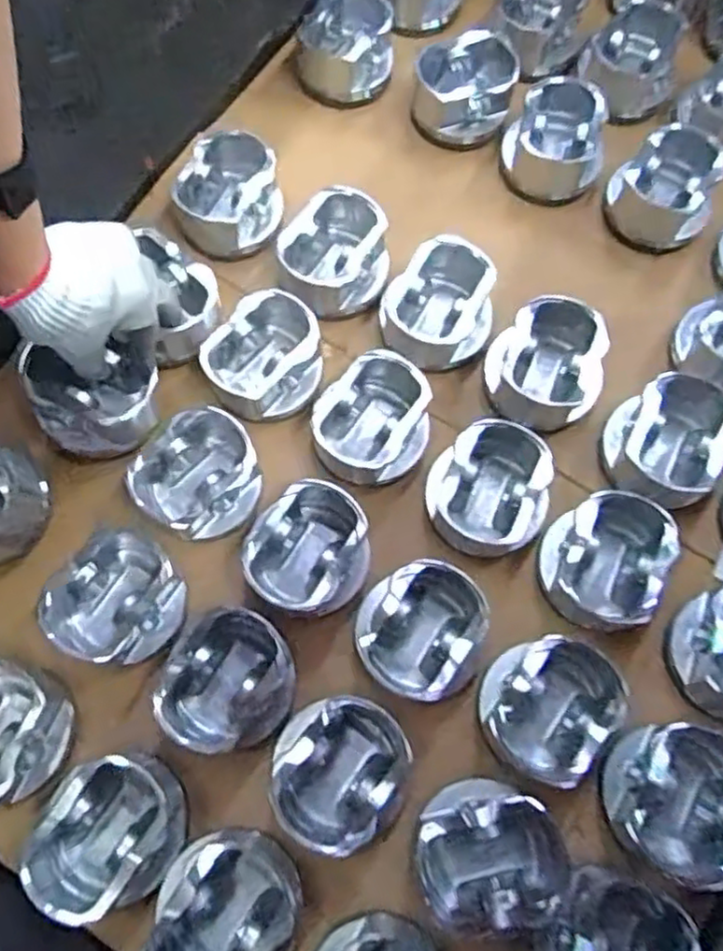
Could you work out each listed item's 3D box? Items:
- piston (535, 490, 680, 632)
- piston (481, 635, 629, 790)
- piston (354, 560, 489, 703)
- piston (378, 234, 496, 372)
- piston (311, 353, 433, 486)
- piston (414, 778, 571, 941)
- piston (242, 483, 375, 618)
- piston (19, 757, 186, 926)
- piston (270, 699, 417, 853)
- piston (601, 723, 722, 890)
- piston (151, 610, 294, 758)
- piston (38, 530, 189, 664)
[{"bbox_3d":[0.185,0.064,0.523,0.096,0.055,0.089,0,71,0],"label":"piston"},{"bbox_3d":[0.135,0.166,0.491,0.097,0.044,0.097,0,71,0],"label":"piston"},{"bbox_3d":[0.045,0.114,0.509,0.091,0.044,0.091,0,71,0],"label":"piston"},{"bbox_3d":[0.070,-0.141,0.582,0.083,0.056,0.091,0,71,0],"label":"piston"},{"bbox_3d":[0.008,-0.043,0.550,0.091,0.051,0.084,0,71,0],"label":"piston"},{"bbox_3d":[0.085,0.252,0.462,0.094,0.043,0.090,0,71,0],"label":"piston"},{"bbox_3d":[-0.042,0.053,0.516,0.091,0.056,0.090,0,71,0],"label":"piston"},{"bbox_3d":[-0.169,0.232,0.453,0.094,0.048,0.088,-20,72,-7],"label":"piston"},{"bbox_3d":[-0.015,0.203,0.474,0.097,0.047,0.096,-13,71,-5],"label":"piston"},{"bbox_3d":[0.211,0.216,0.465,0.087,0.052,0.090,0,71,0],"label":"piston"},{"bbox_3d":[-0.099,0.149,0.494,0.099,0.046,0.089,-34,74,-11],"label":"piston"},{"bbox_3d":[-0.182,0.096,0.516,0.096,0.057,0.090,0,71,0],"label":"piston"}]

